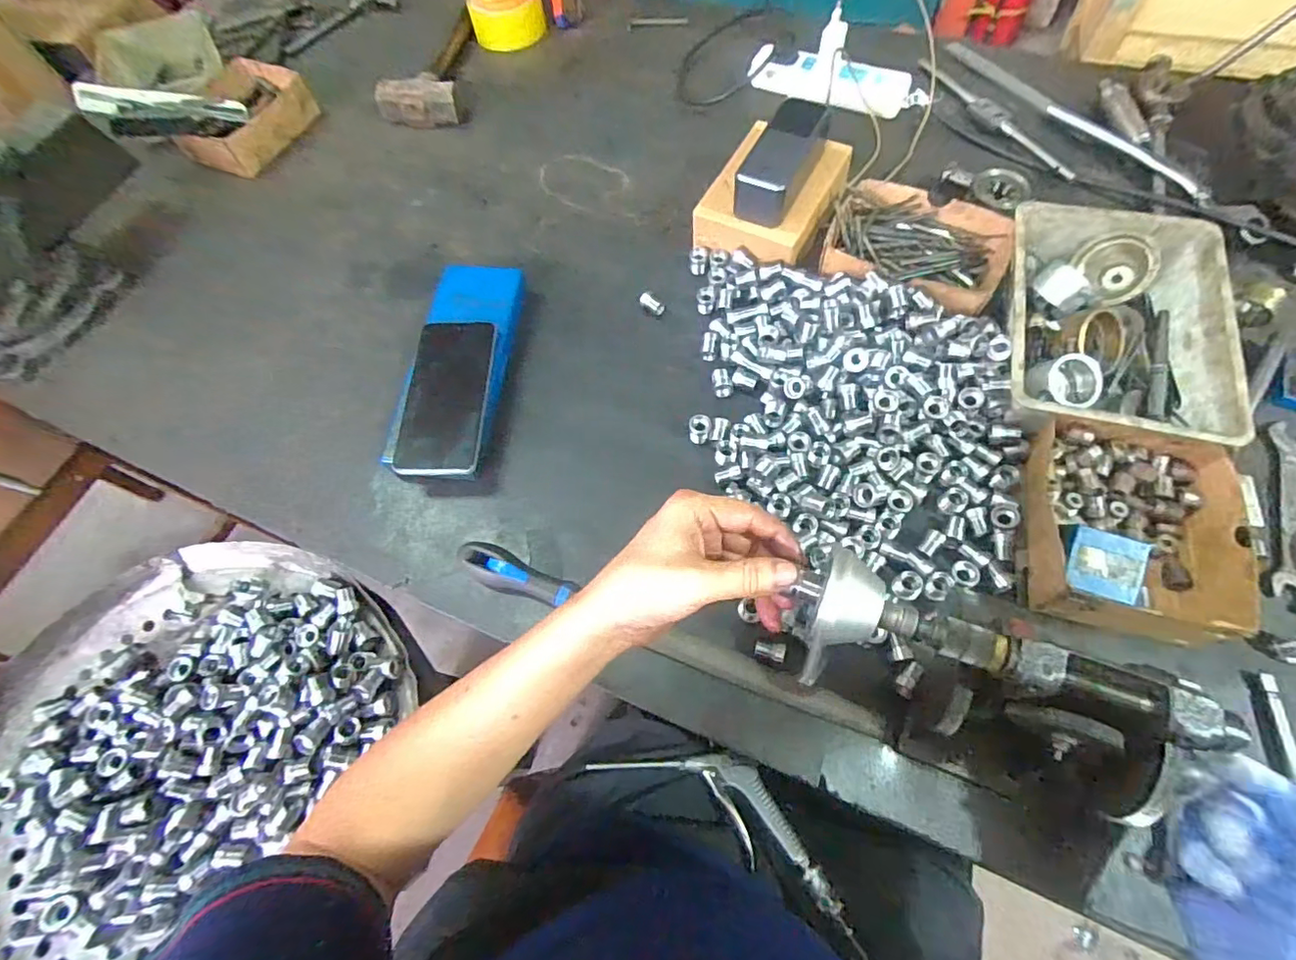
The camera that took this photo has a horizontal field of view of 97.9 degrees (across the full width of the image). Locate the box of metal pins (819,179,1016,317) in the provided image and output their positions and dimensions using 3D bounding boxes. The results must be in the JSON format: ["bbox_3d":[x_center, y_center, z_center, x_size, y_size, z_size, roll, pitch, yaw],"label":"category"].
[{"bbox_3d":[0.280,-0.241,0.591,0.180,0.039,0.139,25,68,14],"label":"box of metal pins"}]

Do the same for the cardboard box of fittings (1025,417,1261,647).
[{"bbox_3d":[0.386,0.038,0.450,0.151,0.048,0.171,8,65,7],"label":"cardboard box of fittings"}]

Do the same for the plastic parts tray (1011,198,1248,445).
[{"bbox_3d":[0.415,-0.140,0.514,0.168,0.057,0.239,12,65,9],"label":"plastic parts tray"}]

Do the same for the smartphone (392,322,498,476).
[{"bbox_3d":[-0.190,-0.081,0.532,0.073,0.011,0.169,3,62,-7],"label":"smartphone"}]

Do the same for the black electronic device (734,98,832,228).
[{"bbox_3d":[0.138,-0.330,0.584,0.051,0.053,0.129,25,68,14],"label":"black electronic device"}]

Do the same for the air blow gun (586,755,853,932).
[{"bbox_3d":[0.072,0.294,0.515,0.241,0.031,0.071,26,68,15],"label":"air blow gun"}]

